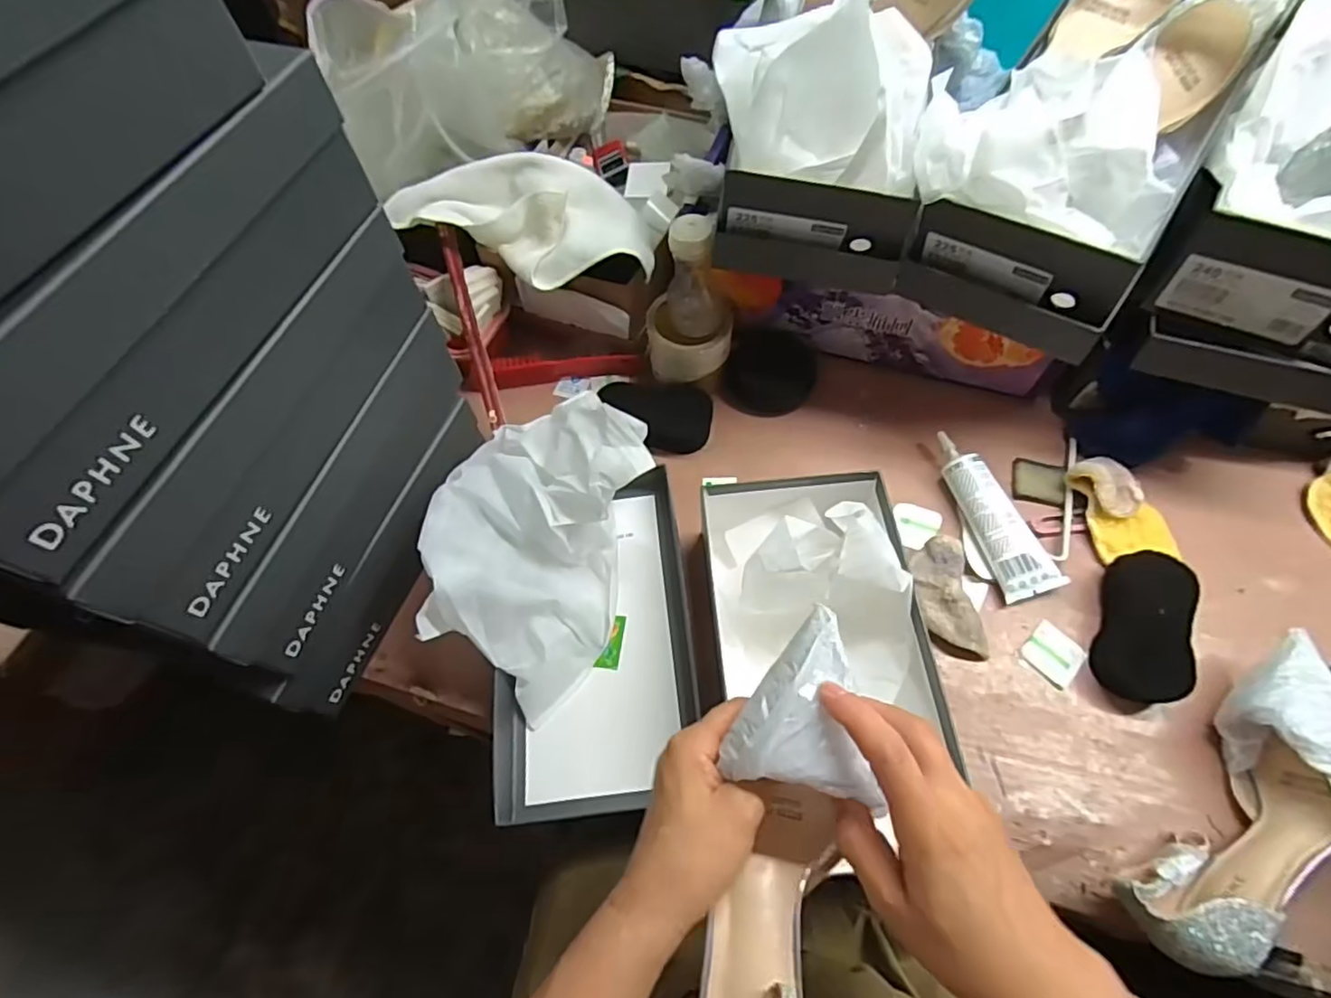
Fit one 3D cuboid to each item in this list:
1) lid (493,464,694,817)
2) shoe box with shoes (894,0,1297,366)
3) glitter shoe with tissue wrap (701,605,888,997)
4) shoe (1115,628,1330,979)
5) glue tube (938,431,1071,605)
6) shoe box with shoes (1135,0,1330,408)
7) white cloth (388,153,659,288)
[{"bbox_3d":[-0.063,0.125,0.561,0.170,0.045,0.285,-7,62,0],"label":"lid"},{"bbox_3d":[0.355,-0.316,0.513,0.184,0.181,0.328,34,69,19],"label":"shoe box with shoes"},{"bbox_3d":[0.057,0.182,0.307,0.065,0.078,0.247,10,73,9],"label":"glitter shoe with tissue wrap"},{"bbox_3d":[0.422,0.219,0.445,0.252,0.068,0.081,-41,67,-17],"label":"shoe"},{"bbox_3d":[0.312,0.010,0.594,0.050,0.032,0.171,-16,63,-5],"label":"glue tube"},{"bbox_3d":[0.528,-0.262,0.499,0.182,0.197,0.297,24,66,15],"label":"shoe box with shoes"},{"bbox_3d":[-0.146,-0.291,0.639,0.285,0.051,0.128,23,66,15],"label":"white cloth"}]

